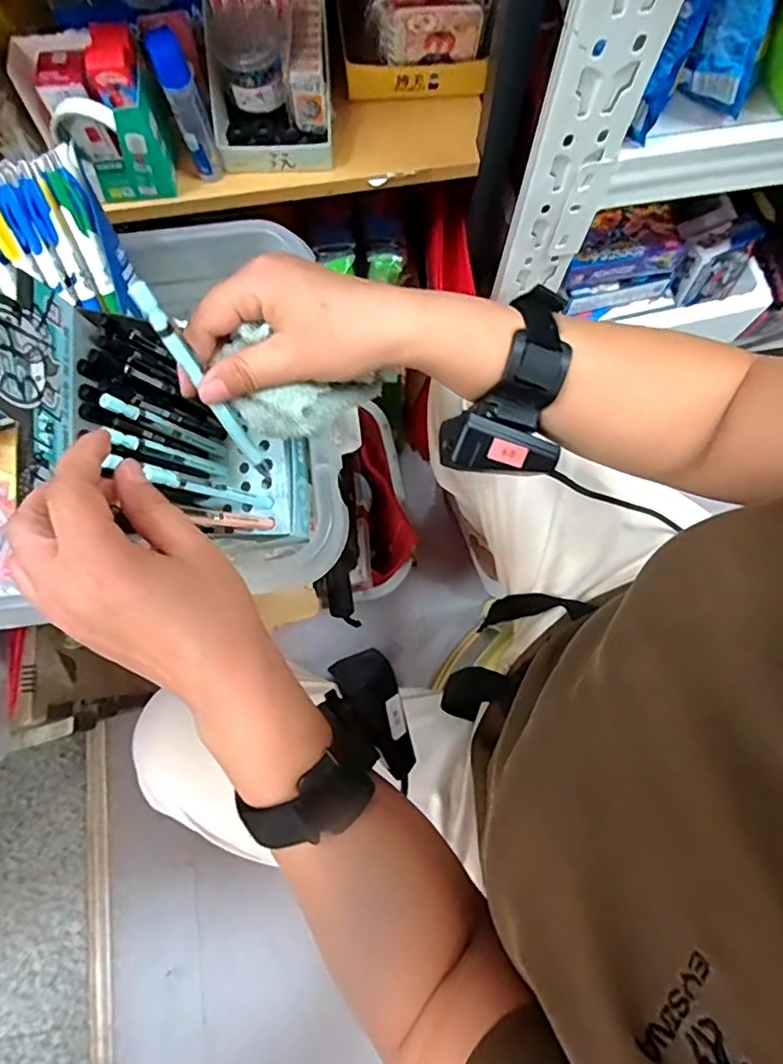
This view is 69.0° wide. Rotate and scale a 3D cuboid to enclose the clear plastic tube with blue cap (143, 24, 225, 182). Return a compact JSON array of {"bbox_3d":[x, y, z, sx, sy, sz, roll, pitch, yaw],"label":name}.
[{"bbox_3d":[-0.183,-0.379,0.515,0.027,0.125,0.024,-29,79,-5],"label":"clear plastic tube with blue cap"}]

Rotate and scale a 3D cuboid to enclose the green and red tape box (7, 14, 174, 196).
[{"bbox_3d":[-0.265,-0.385,0.521,0.109,0.112,0.099,-22,78,-4],"label":"green and red tape box"}]

